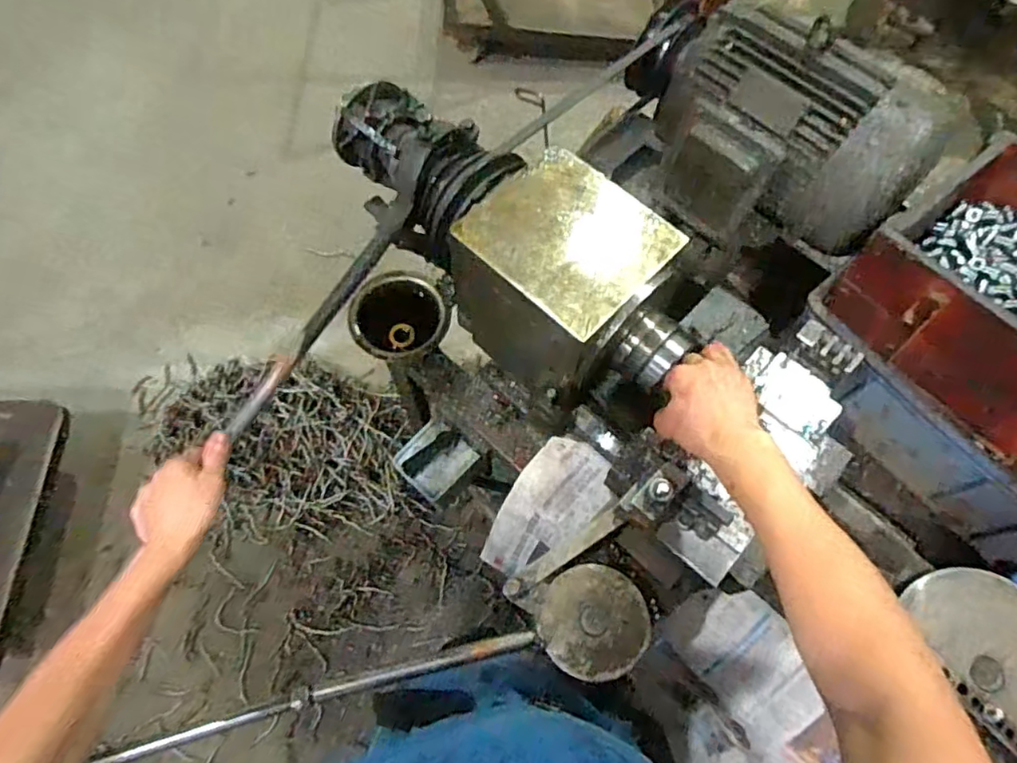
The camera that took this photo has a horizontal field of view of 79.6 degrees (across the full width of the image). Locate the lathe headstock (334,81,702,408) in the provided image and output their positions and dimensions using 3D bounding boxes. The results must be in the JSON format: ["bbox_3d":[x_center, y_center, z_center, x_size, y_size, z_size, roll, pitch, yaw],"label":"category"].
[{"bbox_3d":[-0.001,-0.158,0.666,0.441,0.151,0.153,39,71,21],"label":"lathe headstock"}]

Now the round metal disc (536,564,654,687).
[{"bbox_3d":[0.081,0.222,0.564,0.097,0.012,0.096,0,67,-1],"label":"round metal disc"}]

